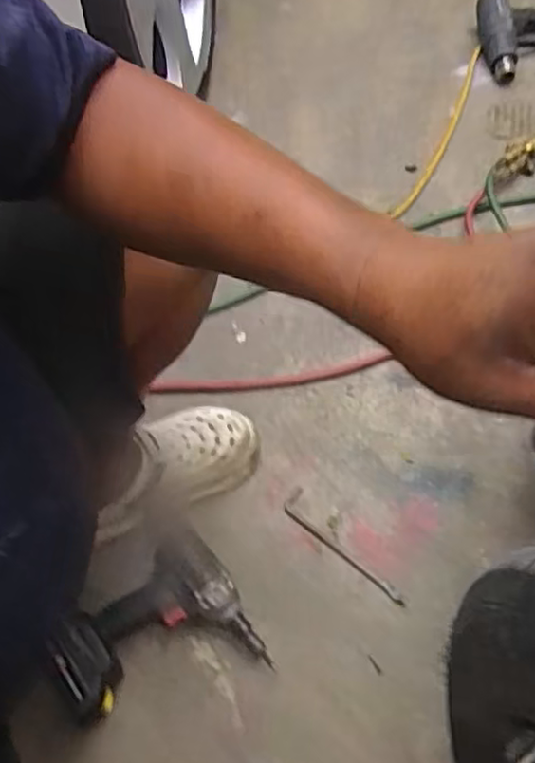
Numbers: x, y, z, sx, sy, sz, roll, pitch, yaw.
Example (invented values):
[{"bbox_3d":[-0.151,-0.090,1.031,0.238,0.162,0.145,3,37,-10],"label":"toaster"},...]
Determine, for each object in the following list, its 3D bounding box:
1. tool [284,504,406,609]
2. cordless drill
[{"bbox_3d":[0.096,0.222,0.844,0.189,0.008,0.015,33,63,29],"label":"tool"},{"bbox_3d":[-0.135,0.295,0.775,0.218,0.086,0.181,-26,57,-12],"label":"cordless drill"}]

